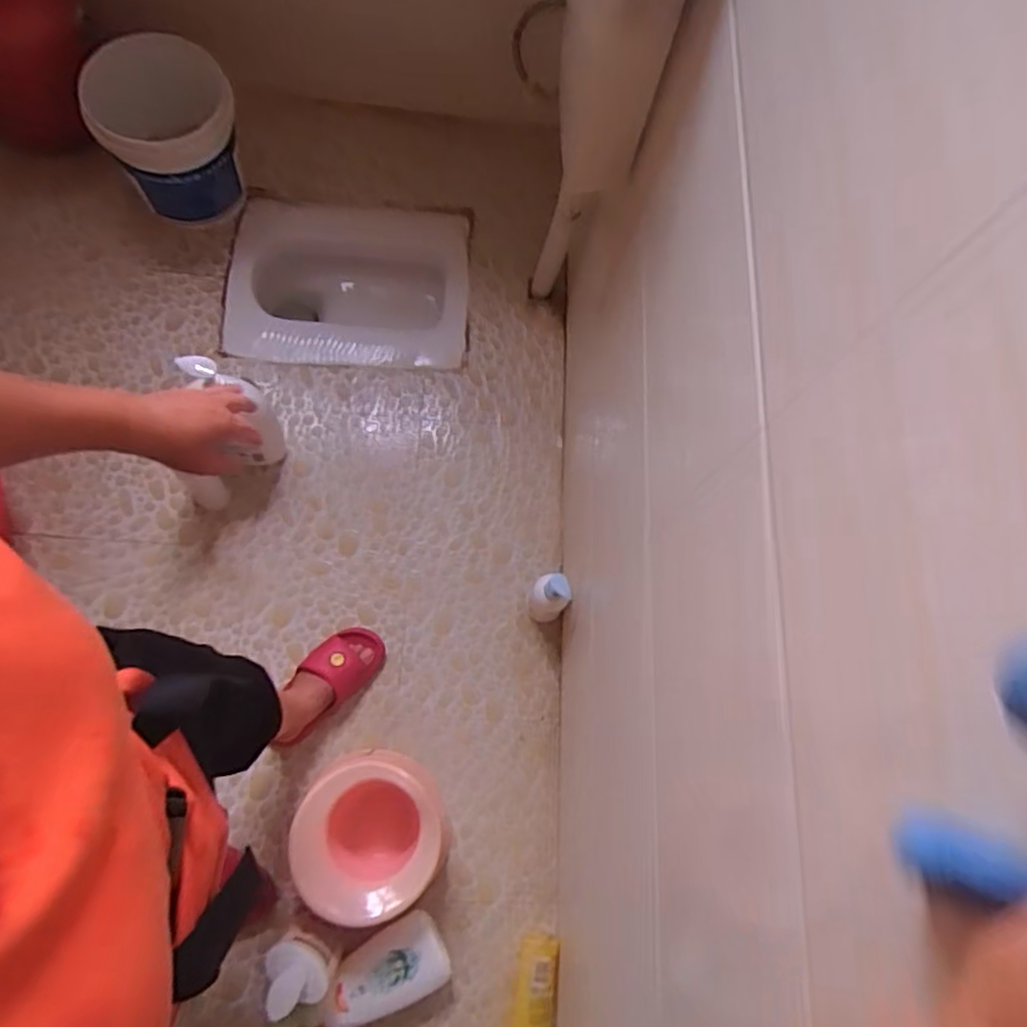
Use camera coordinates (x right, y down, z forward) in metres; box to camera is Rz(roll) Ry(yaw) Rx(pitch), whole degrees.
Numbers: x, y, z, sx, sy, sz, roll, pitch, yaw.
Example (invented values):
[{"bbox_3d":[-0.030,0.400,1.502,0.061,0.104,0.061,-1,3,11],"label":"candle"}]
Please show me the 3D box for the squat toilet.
[{"bbox_3d":[-0.351,-0.466,1.525,0.496,0.135,0.389,4,73,-6],"label":"squat toilet"}]

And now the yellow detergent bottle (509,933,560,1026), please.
[{"bbox_3d":[0.025,0.812,1.103,0.066,0.044,0.267,11,72,-4],"label":"yellow detergent bottle"}]

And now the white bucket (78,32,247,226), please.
[{"bbox_3d":[-0.609,-0.688,1.303,0.217,0.282,0.225,2,73,-7],"label":"white bucket"}]

